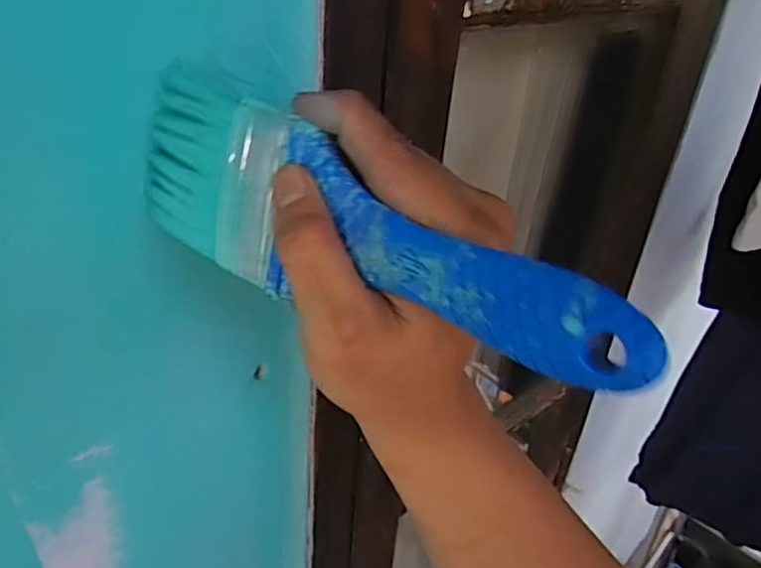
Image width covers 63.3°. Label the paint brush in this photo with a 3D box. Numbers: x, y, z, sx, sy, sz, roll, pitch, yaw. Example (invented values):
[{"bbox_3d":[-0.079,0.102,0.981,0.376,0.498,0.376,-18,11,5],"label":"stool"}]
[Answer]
[{"bbox_3d":[-0.015,-0.018,0.204,0.209,0.062,0.016,26,34,33],"label":"paint brush"}]

